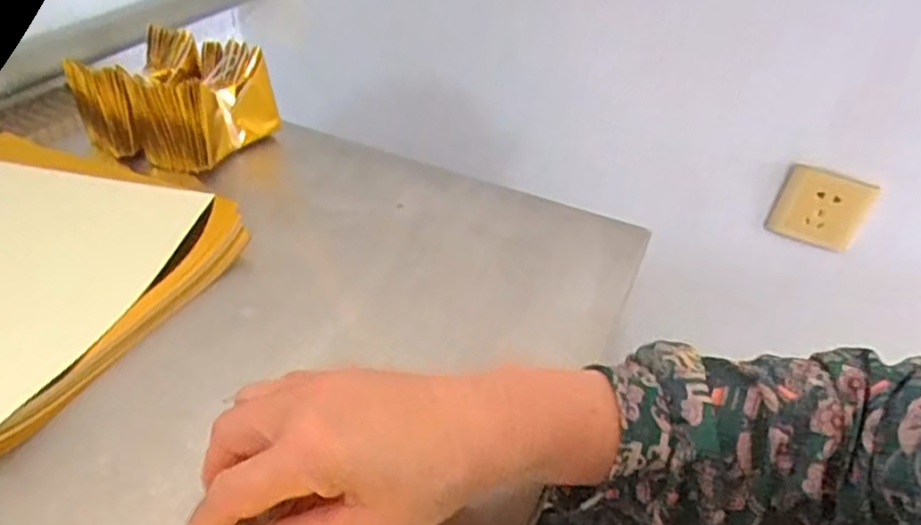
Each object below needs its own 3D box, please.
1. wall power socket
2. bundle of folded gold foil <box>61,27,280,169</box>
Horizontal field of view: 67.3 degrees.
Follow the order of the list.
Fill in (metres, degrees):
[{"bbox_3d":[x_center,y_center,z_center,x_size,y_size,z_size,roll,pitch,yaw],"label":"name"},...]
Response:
[{"bbox_3d":[0.394,-0.058,0.757,0.087,0.089,0.016,20,45,19],"label":"wall power socket"},{"bbox_3d":[-0.239,-0.136,0.588,0.131,0.080,0.101,17,39,14],"label":"bundle of folded gold foil"}]

